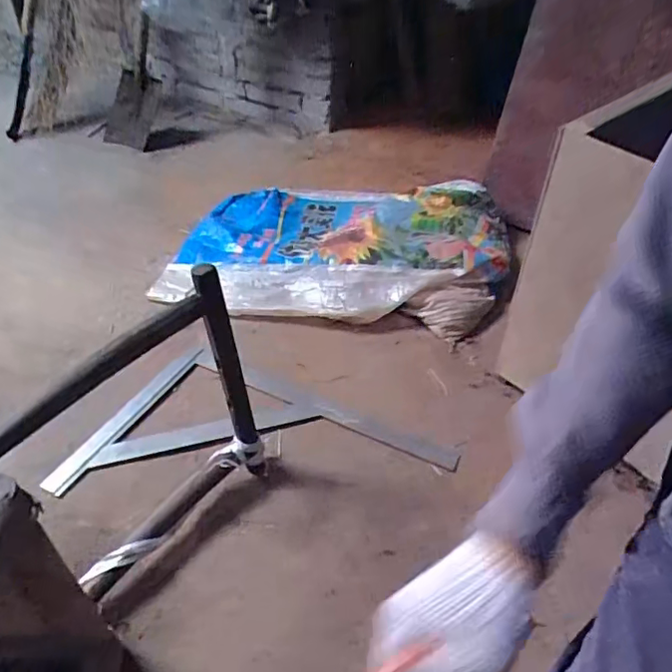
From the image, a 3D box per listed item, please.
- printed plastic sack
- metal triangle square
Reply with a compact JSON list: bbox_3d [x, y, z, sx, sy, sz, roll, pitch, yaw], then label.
[{"bbox_3d":[0.015,-0.240,1.372,0.778,0.142,0.486,8,40,4],"label":"printed plastic sack"},{"bbox_3d":[-0.144,0.144,1.052,0.674,0.032,0.286,-1,40,-8],"label":"metal triangle square"}]

